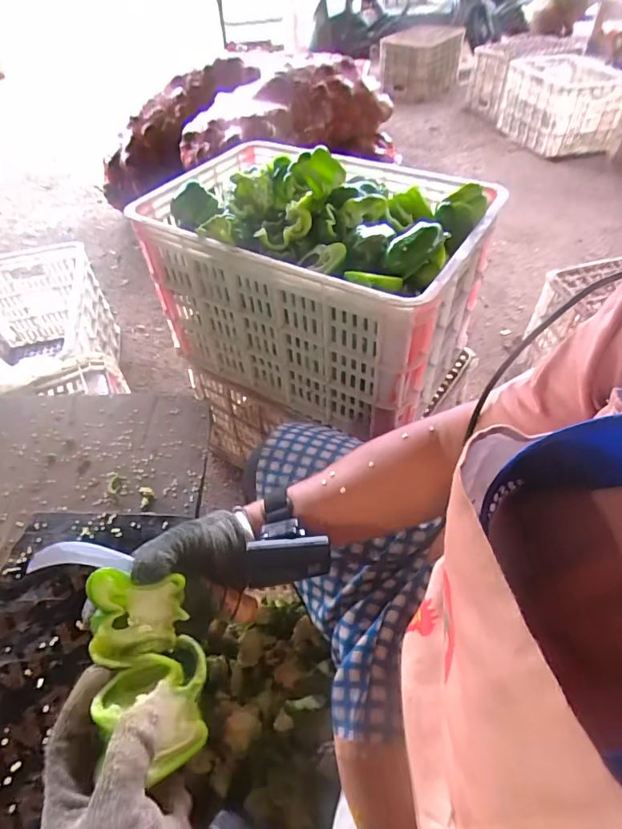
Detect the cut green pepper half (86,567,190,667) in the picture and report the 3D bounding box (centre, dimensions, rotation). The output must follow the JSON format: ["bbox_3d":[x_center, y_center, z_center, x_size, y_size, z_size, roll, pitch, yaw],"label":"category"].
[{"bbox_3d":[-0.135,0.151,0.354,0.069,0.038,0.058,5,74,-12],"label":"cut green pepper half"}]

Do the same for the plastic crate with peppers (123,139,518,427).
[{"bbox_3d":[0.019,-0.245,0.807,0.496,0.323,0.369,23,54,21],"label":"plastic crate with peppers"}]

